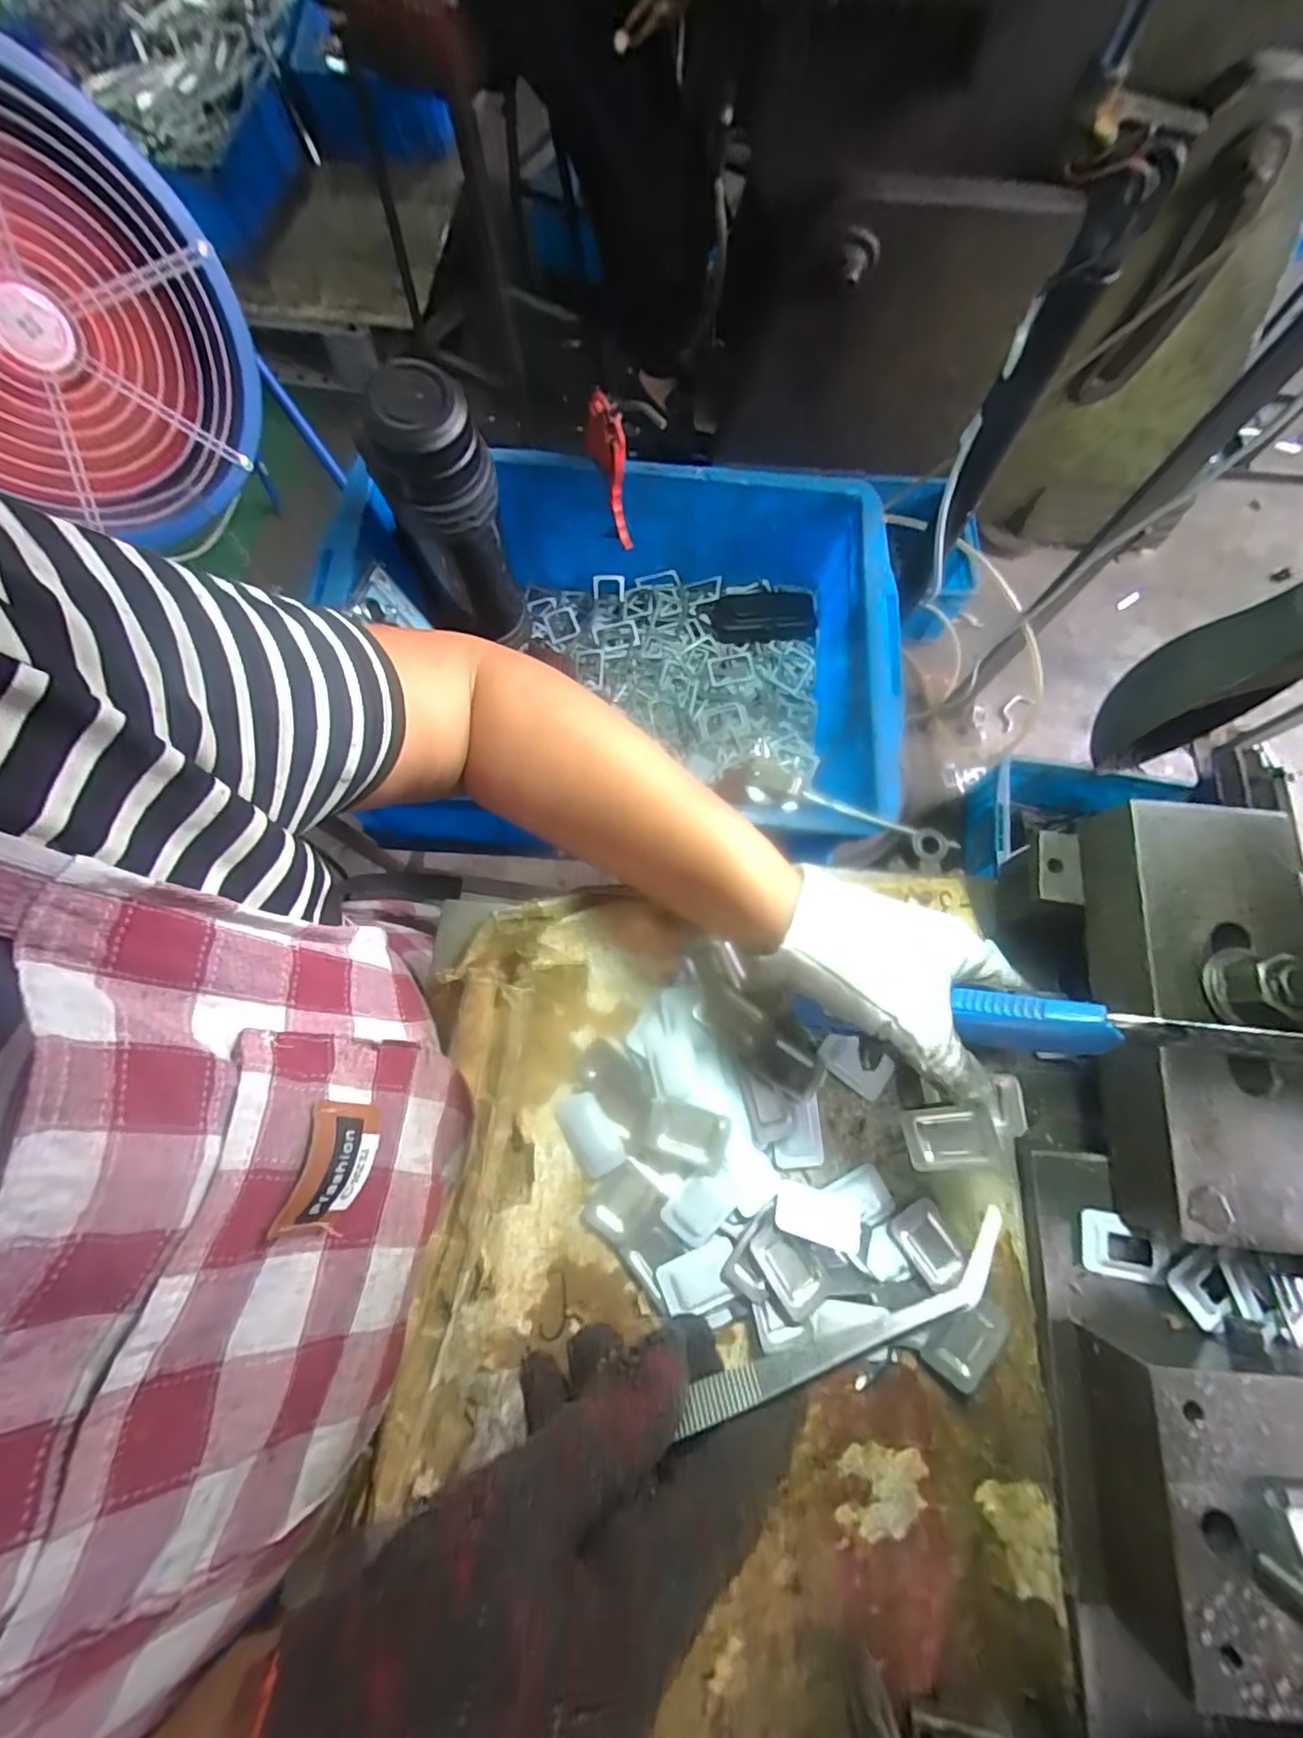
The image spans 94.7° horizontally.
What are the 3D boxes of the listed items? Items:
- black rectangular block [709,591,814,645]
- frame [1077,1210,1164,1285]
[{"bbox_3d":[0.124,-0.277,0.665,0.112,0.028,0.054,-2,73,-2],"label":"black rectangular block"},{"bbox_3d":[0.226,0.181,0.287,0.037,0.008,0.027,12,74,3],"label":"frame"}]

